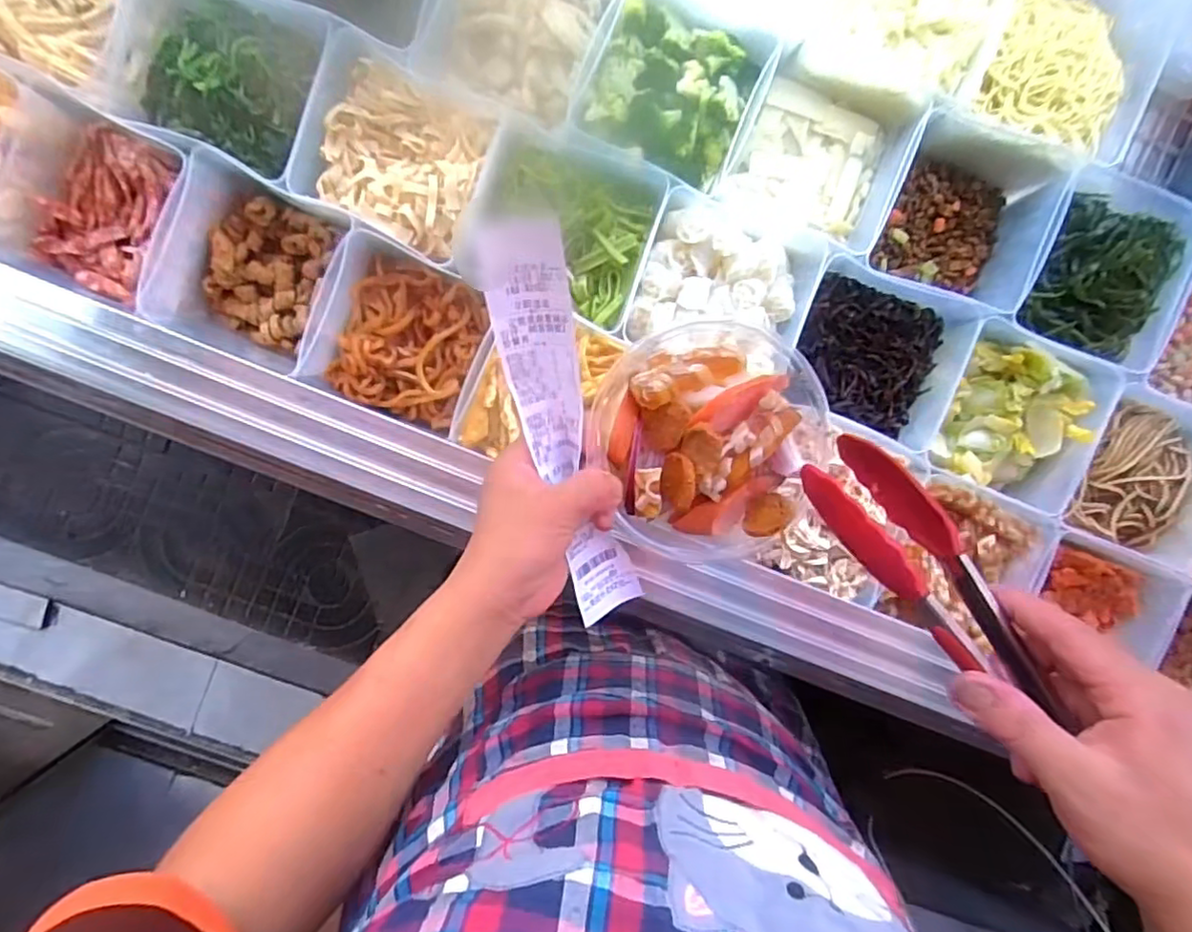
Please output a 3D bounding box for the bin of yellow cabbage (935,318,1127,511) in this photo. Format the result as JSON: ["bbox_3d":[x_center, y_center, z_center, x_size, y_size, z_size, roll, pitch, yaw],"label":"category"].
[{"bbox_3d":[0.481,-0.060,0.732,0.184,0.088,0.172,19,93,-8],"label":"bin of yellow cabbage"}]

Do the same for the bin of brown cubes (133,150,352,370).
[{"bbox_3d":[-0.359,-0.203,0.668,0.163,0.153,0.177,20,93,-8],"label":"bin of brown cubes"}]

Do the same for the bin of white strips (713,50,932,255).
[{"bbox_3d":[0.239,-0.337,0.675,0.175,0.076,0.163,24,93,-8],"label":"bin of white strips"}]

